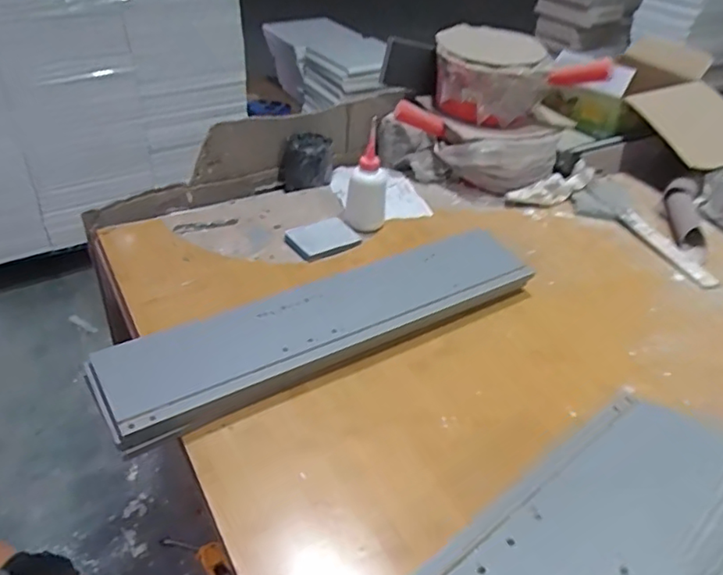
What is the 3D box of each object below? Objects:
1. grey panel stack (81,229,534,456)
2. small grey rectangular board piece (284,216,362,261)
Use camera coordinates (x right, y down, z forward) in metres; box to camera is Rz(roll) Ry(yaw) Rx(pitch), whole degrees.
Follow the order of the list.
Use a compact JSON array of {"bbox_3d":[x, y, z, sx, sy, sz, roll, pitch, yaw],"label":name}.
[{"bbox_3d":[-0.028,0.040,0.713,0.560,0.055,0.127,-20,44,-27],"label":"grey panel stack"},{"bbox_3d":[-0.060,-0.075,0.875,0.104,0.013,0.073,-23,45,-30],"label":"small grey rectangular board piece"}]

